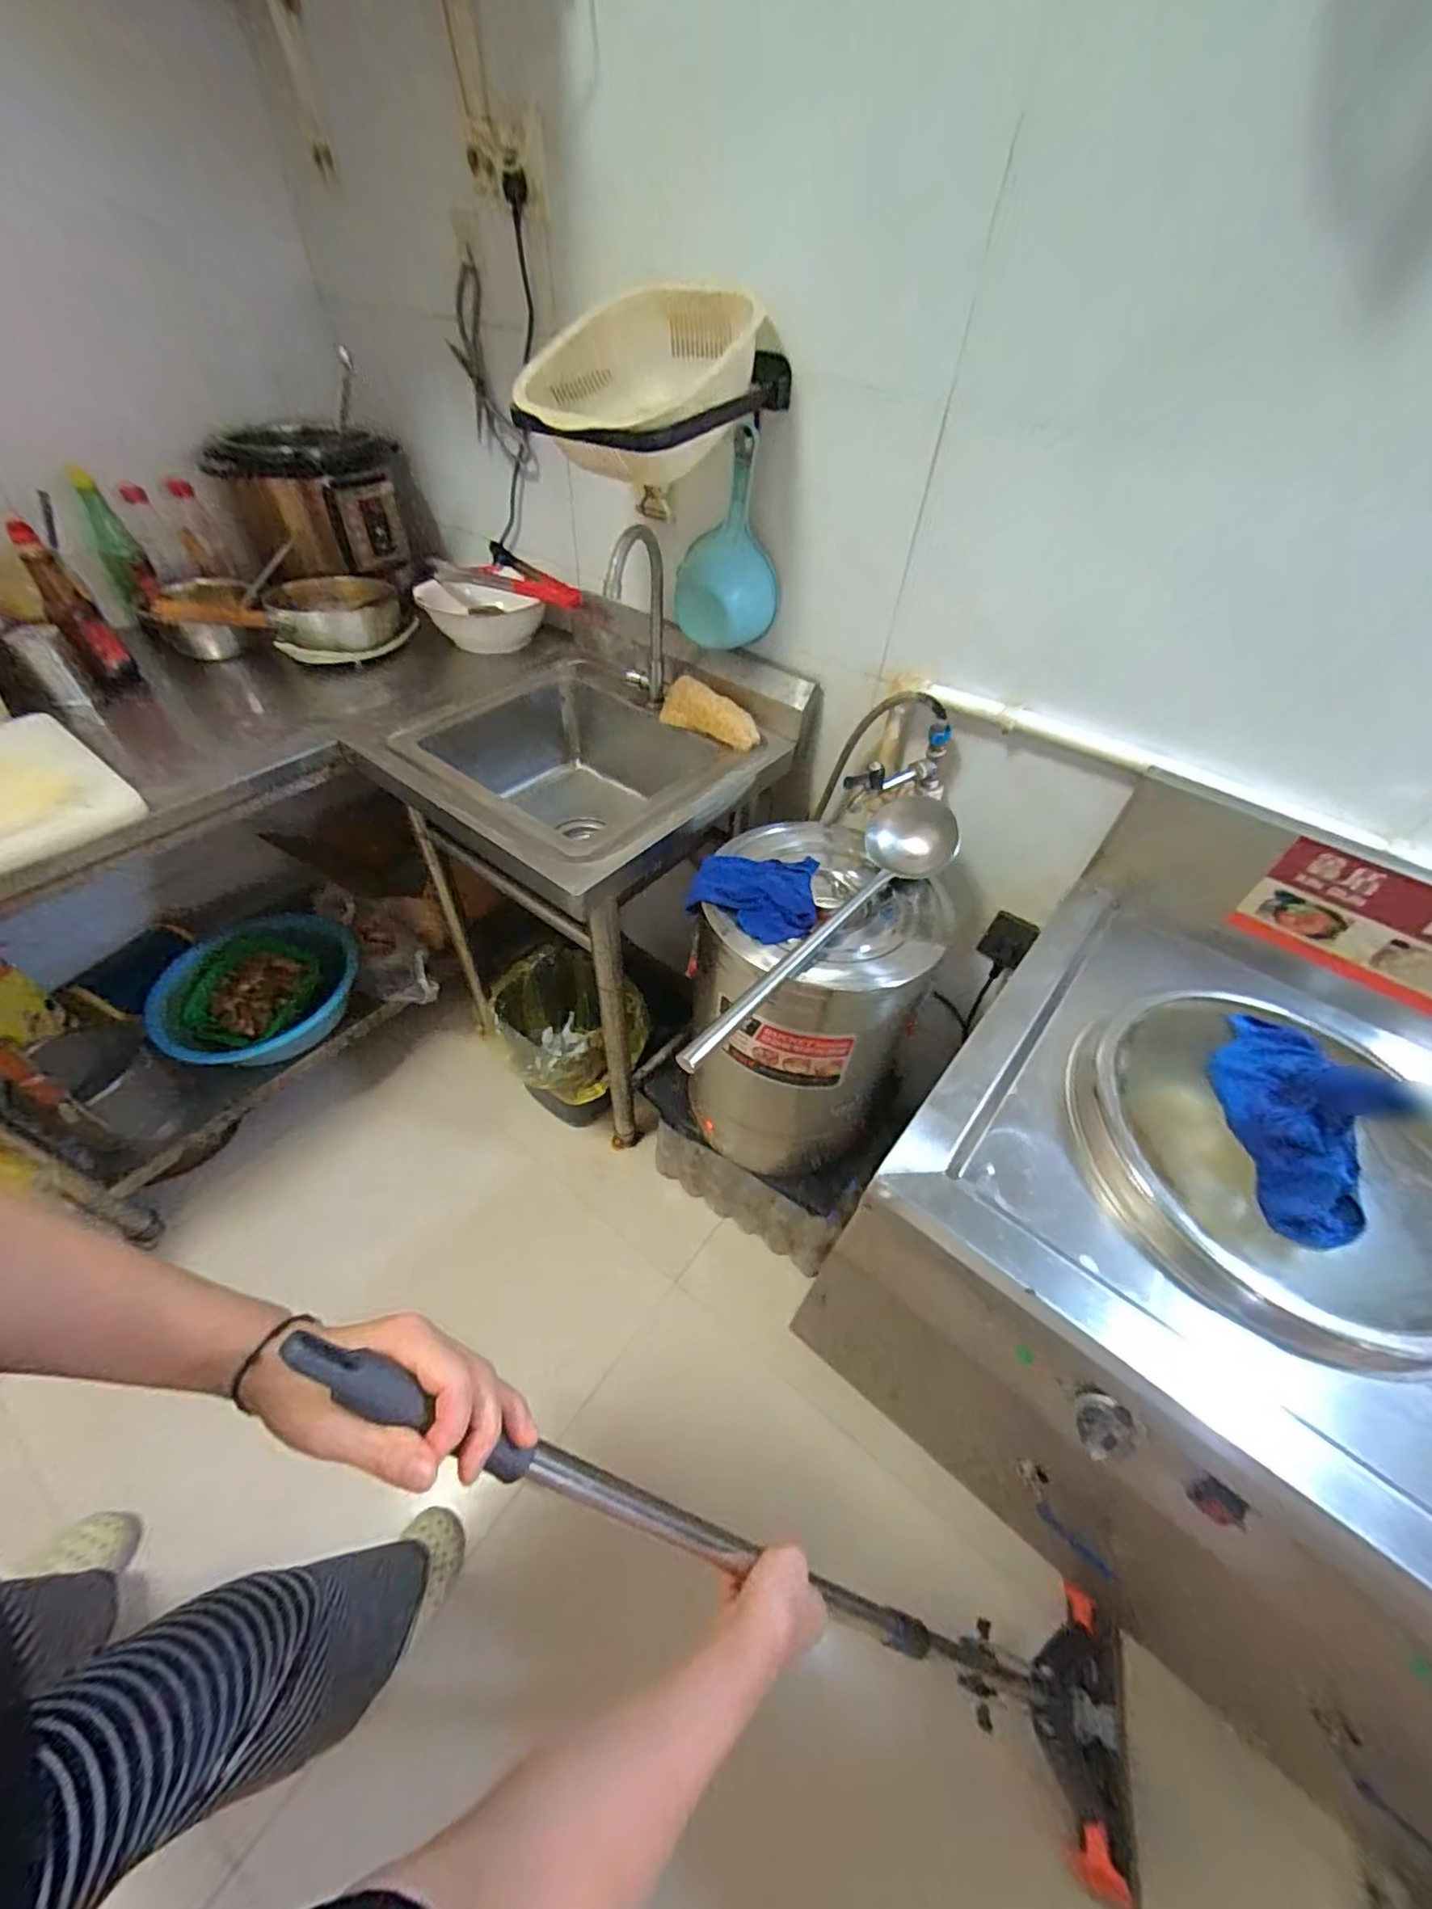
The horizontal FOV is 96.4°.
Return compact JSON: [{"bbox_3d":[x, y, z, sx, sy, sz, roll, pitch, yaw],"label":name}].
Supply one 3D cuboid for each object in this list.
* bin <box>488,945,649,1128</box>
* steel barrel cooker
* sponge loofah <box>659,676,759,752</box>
[{"bbox_3d":[-0.300,0.199,1.349,0.279,0.311,0.321,-21,52,-21],"label":"bin"},{"bbox_3d":[0.127,0.089,1.004,0.311,0.464,0.329,15,49,10],"label":"steel barrel cooker"},{"bbox_3d":[-0.006,-0.364,0.986,0.156,0.067,0.053,26,50,-1],"label":"sponge loofah"}]

